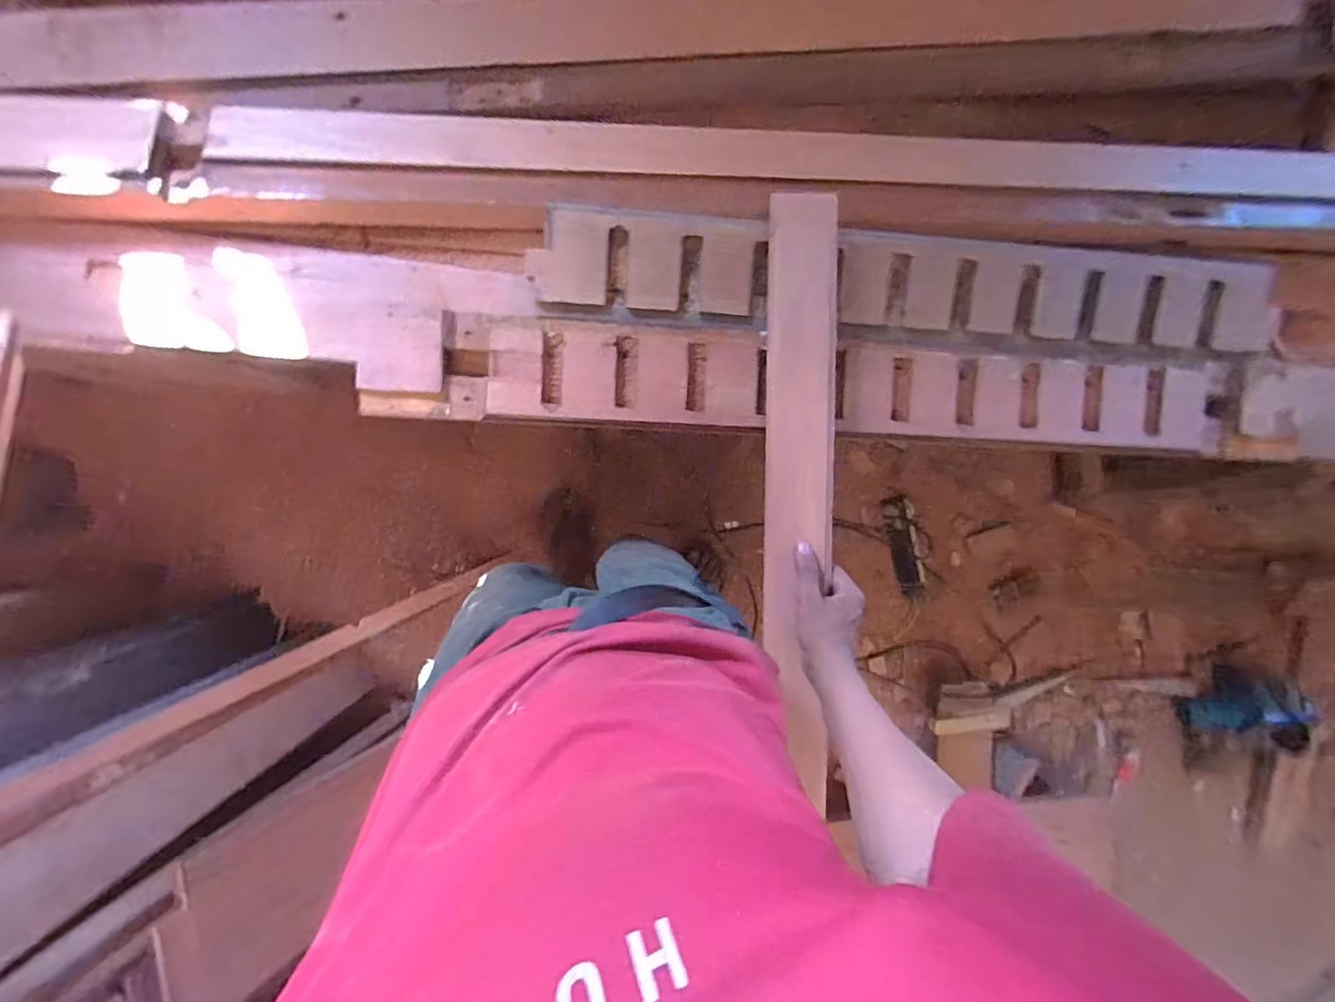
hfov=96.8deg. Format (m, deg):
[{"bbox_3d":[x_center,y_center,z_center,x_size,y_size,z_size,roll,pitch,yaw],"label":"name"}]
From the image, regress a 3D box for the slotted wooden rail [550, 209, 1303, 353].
[{"bbox_3d":[0.312,-0.250,0.702,0.917,0.049,0.132,2,95,-8],"label":"slotted wooden rail"}]

